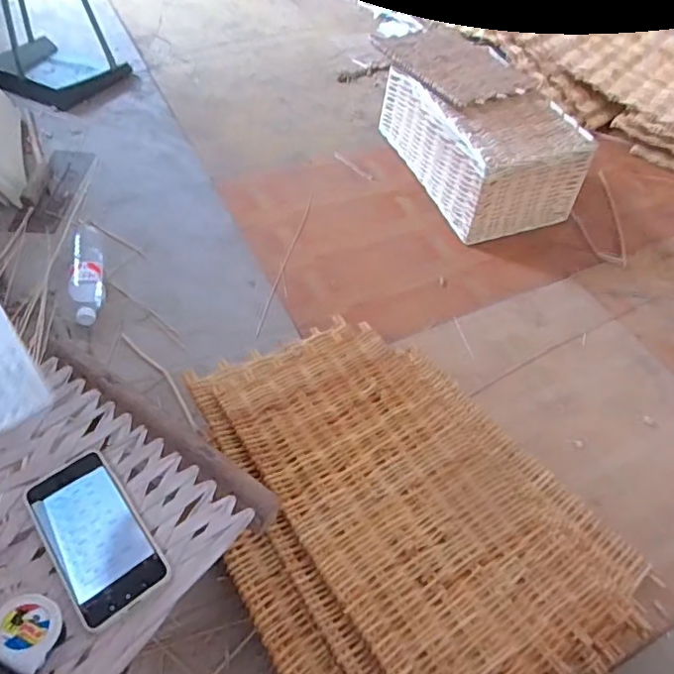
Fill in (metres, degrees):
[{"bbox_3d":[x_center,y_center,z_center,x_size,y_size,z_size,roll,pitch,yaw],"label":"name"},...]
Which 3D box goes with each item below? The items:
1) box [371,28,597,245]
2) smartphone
[{"bbox_3d":[0.310,-0.487,1.291,0.255,0.216,0.514,-18,56,-16],"label":"box"},{"bbox_3d":[-0.226,0.180,0.518,0.080,0.010,0.166,-32,55,-23],"label":"smartphone"}]

